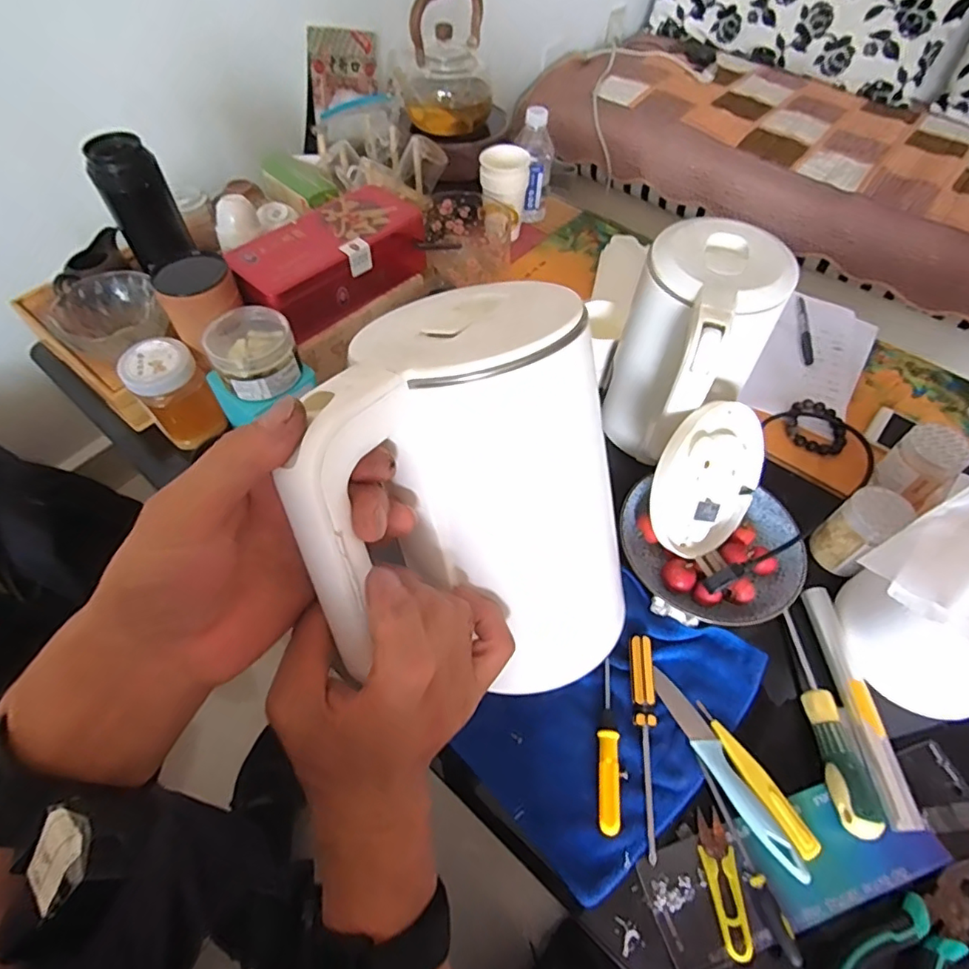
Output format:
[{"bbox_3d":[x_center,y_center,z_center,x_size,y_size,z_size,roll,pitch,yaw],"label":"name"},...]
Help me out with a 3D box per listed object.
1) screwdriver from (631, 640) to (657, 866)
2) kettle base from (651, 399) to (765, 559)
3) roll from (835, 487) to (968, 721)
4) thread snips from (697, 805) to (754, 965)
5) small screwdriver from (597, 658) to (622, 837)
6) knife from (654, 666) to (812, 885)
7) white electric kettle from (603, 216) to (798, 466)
[{"bbox_3d":[0.140,0.219,0.473,0.018,0.021,0.174,5,55,1],"label":"screwdriver"},{"bbox_3d":[0.213,-0.003,0.522,0.144,0.146,0.016,-6,19,-31],"label":"kettle base"},{"bbox_3d":[0.425,0.105,0.481,0.178,0.126,0.148,-24,60,-18],"label":"roll"},{"bbox_3d":[0.186,0.307,0.425,0.026,0.011,0.094,0,55,-2],"label":"thread snips"},{"bbox_3d":[0.109,0.224,0.477,0.018,0.011,0.136,7,55,2],"label":"small screwdriver"},{"bbox_3d":[0.203,0.239,0.466,0.025,0.011,0.175,-21,59,-16],"label":"knife"},{"bbox_3d":[0.202,-0.119,0.569,0.136,0.221,0.172,17,56,9],"label":"white electric kettle"}]

